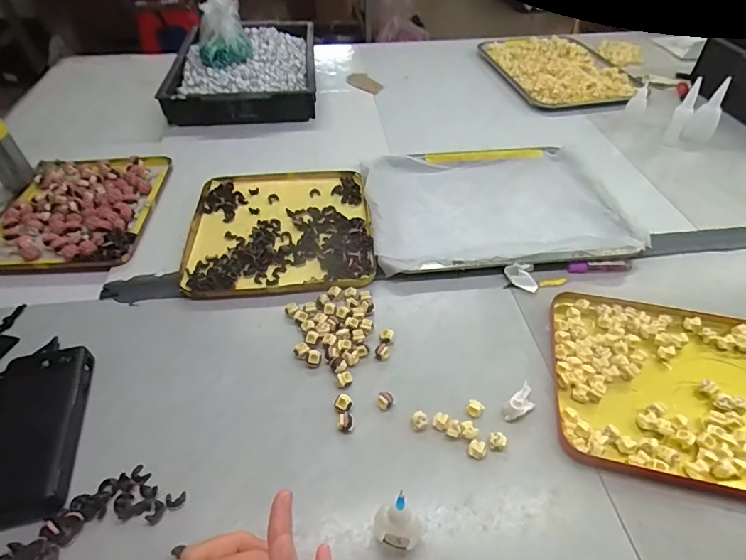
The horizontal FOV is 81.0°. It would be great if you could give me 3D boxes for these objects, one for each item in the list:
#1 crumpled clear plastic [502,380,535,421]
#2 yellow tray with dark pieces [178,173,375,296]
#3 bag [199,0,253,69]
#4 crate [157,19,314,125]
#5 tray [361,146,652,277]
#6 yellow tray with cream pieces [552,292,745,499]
[{"bbox_3d":[0.142,0.119,0.421,0.038,0.018,0.019,-29,53,-25],"label":"crumpled clear plastic"},{"bbox_3d":[-0.124,-0.076,0.601,0.237,0.016,0.236,-4,46,-3],"label":"yellow tray with dark pieces"},{"bbox_3d":[-0.290,-0.483,0.831,0.094,0.108,0.104,-12,47,-11],"label":"bag"},{"bbox_3d":[-0.251,-0.415,0.875,0.262,0.077,0.341,-4,46,-3],"label":"crate"},{"bbox_3d":[0.167,-0.113,0.628,0.349,0.026,0.261,-7,47,-6],"label":"tray"},{"bbox_3d":[0.310,0.105,0.440,0.244,0.020,0.200,10,47,10],"label":"yellow tray with cream pieces"}]

